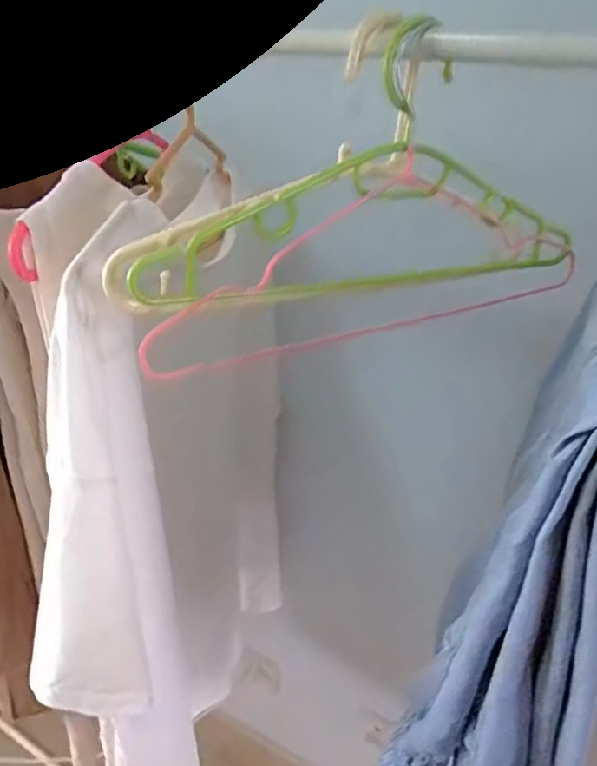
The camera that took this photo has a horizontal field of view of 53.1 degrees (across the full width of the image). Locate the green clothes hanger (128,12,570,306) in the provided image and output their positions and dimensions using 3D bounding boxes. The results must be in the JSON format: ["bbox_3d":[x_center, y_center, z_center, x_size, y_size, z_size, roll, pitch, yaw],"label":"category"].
[{"bbox_3d":[0.067,-0.154,0.430,0.382,0.180,0.034,-7,27,-30],"label":"green clothes hanger"}]

